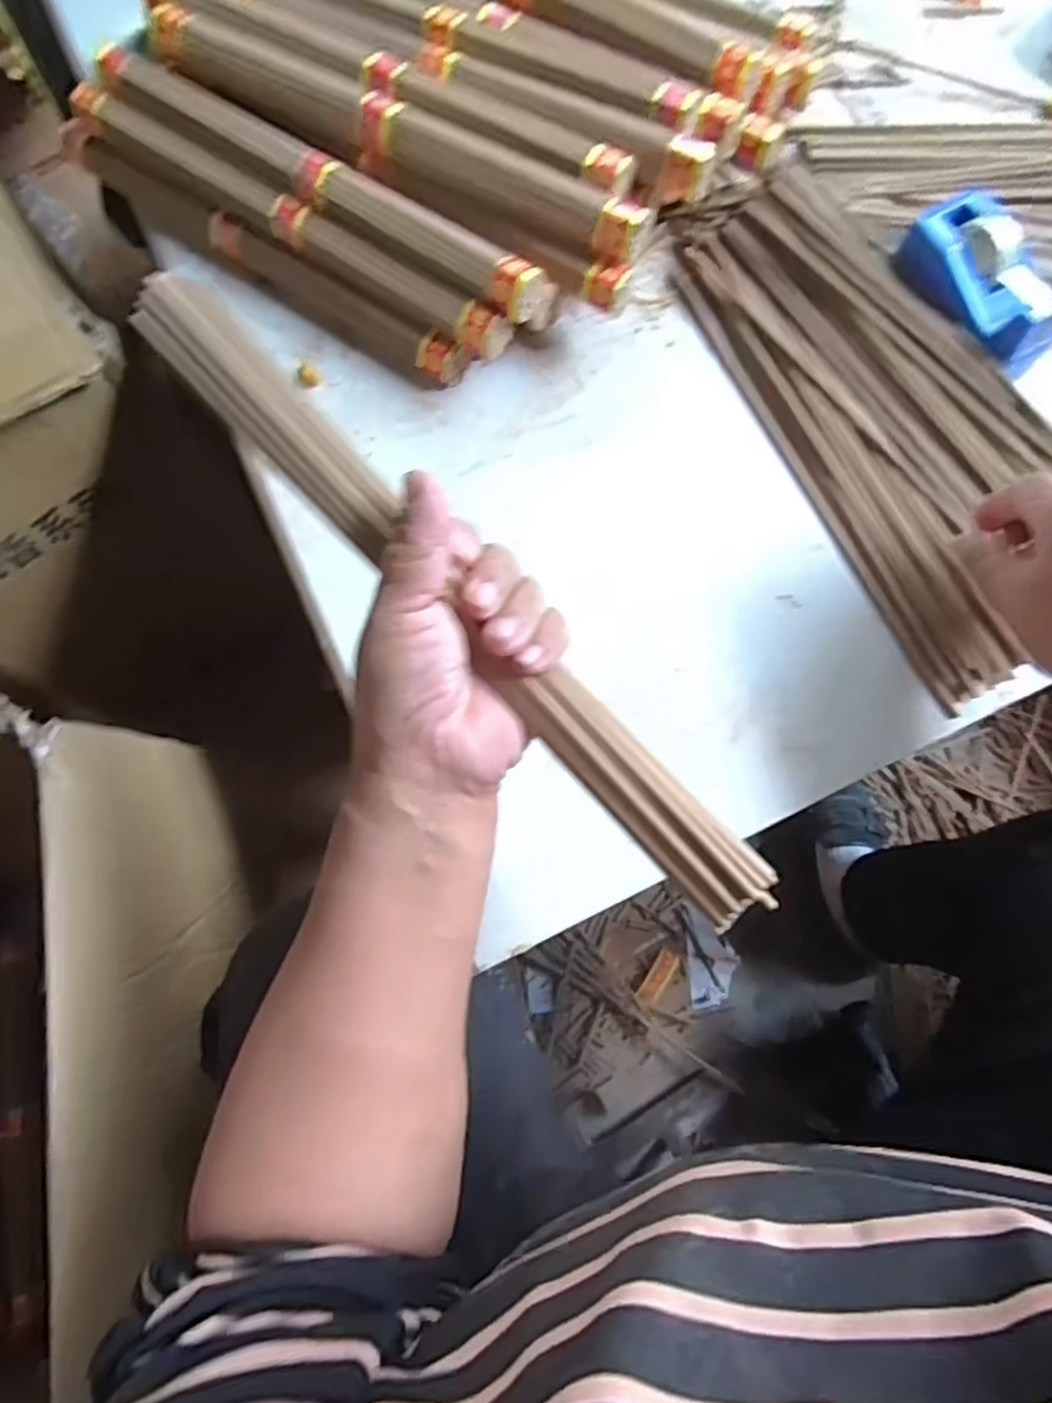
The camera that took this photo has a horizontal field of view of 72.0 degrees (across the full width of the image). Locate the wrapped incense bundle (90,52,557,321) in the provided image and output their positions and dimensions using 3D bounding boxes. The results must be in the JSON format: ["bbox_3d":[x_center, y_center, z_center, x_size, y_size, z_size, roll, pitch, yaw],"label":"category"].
[{"bbox_3d":[-0.124,-0.300,0.419,0.306,0.029,0.034,31,76,9],"label":"wrapped incense bundle"}]

